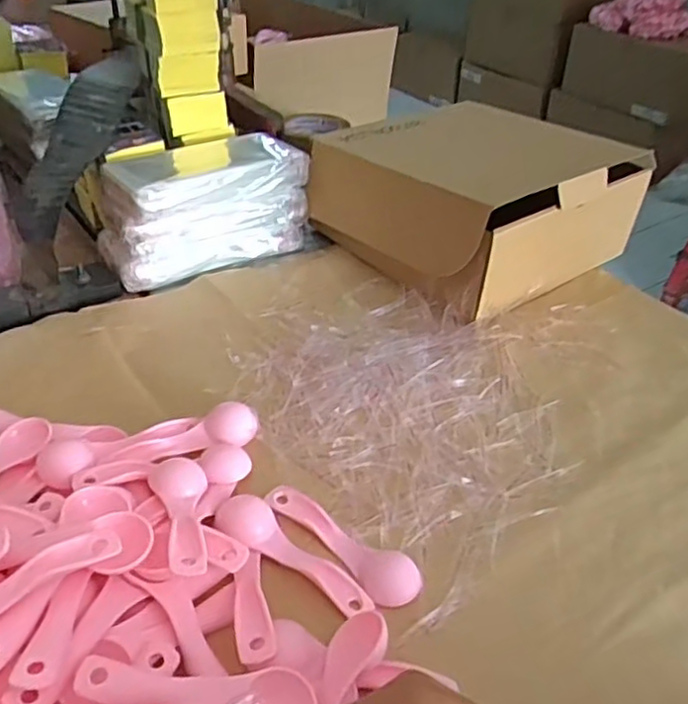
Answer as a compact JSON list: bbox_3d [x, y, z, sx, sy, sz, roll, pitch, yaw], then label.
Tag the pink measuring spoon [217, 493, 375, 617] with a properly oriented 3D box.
[{"bbox_3d":[-0.030,0.119,0.399,0.107,0.009,0.031,27,44,28],"label":"pink measuring spoon"}]

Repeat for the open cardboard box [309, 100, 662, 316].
[{"bbox_3d":[0.138,-0.170,0.709,0.270,0.103,0.251,-24,45,-31],"label":"open cardboard box"}]

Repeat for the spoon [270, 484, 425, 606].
[{"bbox_3d":[0.000,0.114,0.413,0.109,0.010,0.034,32,46,33],"label":"spoon"}]

